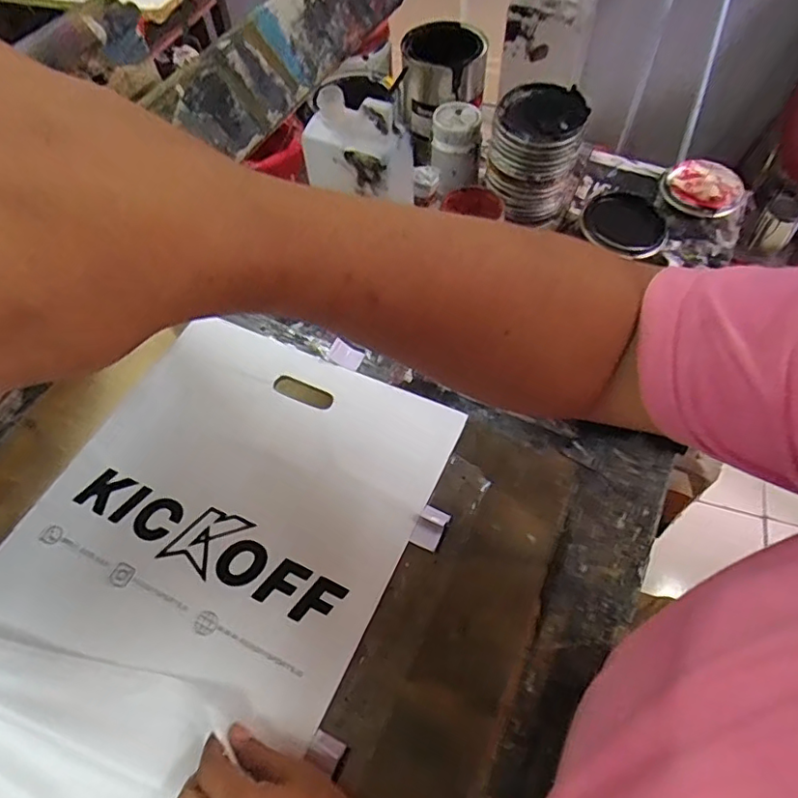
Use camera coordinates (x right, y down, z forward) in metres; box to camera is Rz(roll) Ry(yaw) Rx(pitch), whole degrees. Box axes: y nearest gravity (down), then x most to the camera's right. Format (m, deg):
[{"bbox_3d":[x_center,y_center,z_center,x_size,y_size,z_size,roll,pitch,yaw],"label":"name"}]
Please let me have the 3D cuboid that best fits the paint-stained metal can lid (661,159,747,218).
[{"bbox_3d":[0.412,-0.286,0.753,0.094,0.022,0.100,-1,58,2],"label":"paint-stained metal can lid"}]

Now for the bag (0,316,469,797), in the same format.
[{"bbox_3d":[-0.192,0.145,0.518,0.345,0.042,0.482,22,58,14],"label":"bag"}]

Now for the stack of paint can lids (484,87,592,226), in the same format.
[{"bbox_3d":[0.161,-0.293,0.683,0.102,0.142,0.093,11,56,8],"label":"stack of paint can lids"}]

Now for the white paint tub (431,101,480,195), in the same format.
[{"bbox_3d":[0.075,-0.321,0.721,0.068,0.093,0.055,19,61,13],"label":"white paint tub"}]

